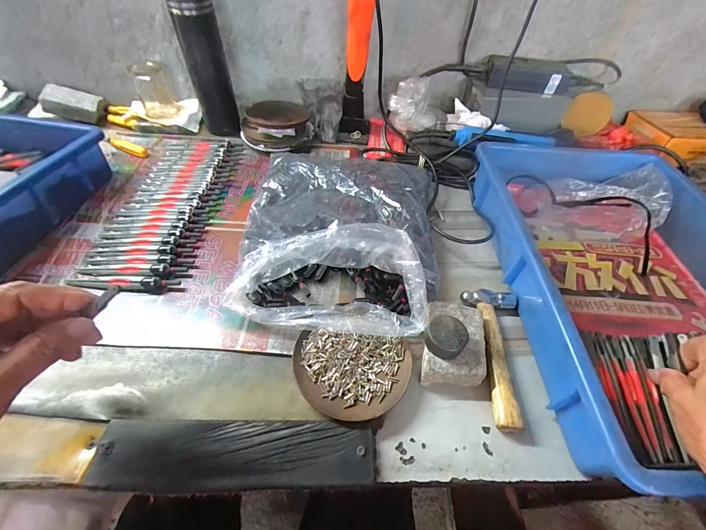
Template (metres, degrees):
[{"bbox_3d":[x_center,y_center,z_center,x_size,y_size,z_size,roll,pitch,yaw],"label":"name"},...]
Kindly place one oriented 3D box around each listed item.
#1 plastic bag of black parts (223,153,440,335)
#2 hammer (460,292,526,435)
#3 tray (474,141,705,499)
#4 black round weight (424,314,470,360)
[{"bbox_3d":[-0.017,-0.062,0.400,0.243,0.072,0.289,7,49,2],"label":"plastic bag of black parts"},{"bbox_3d":[0.161,0.088,0.334,0.061,0.019,0.157,2,49,-3],"label":"hammer"},{"bbox_3d":[0.324,0.002,0.368,0.285,0.074,0.437,3,49,-2],"label":"tray"},{"bbox_3d":[0.091,0.071,0.308,0.037,0.023,0.035,2,49,-2],"label":"black round weight"}]

